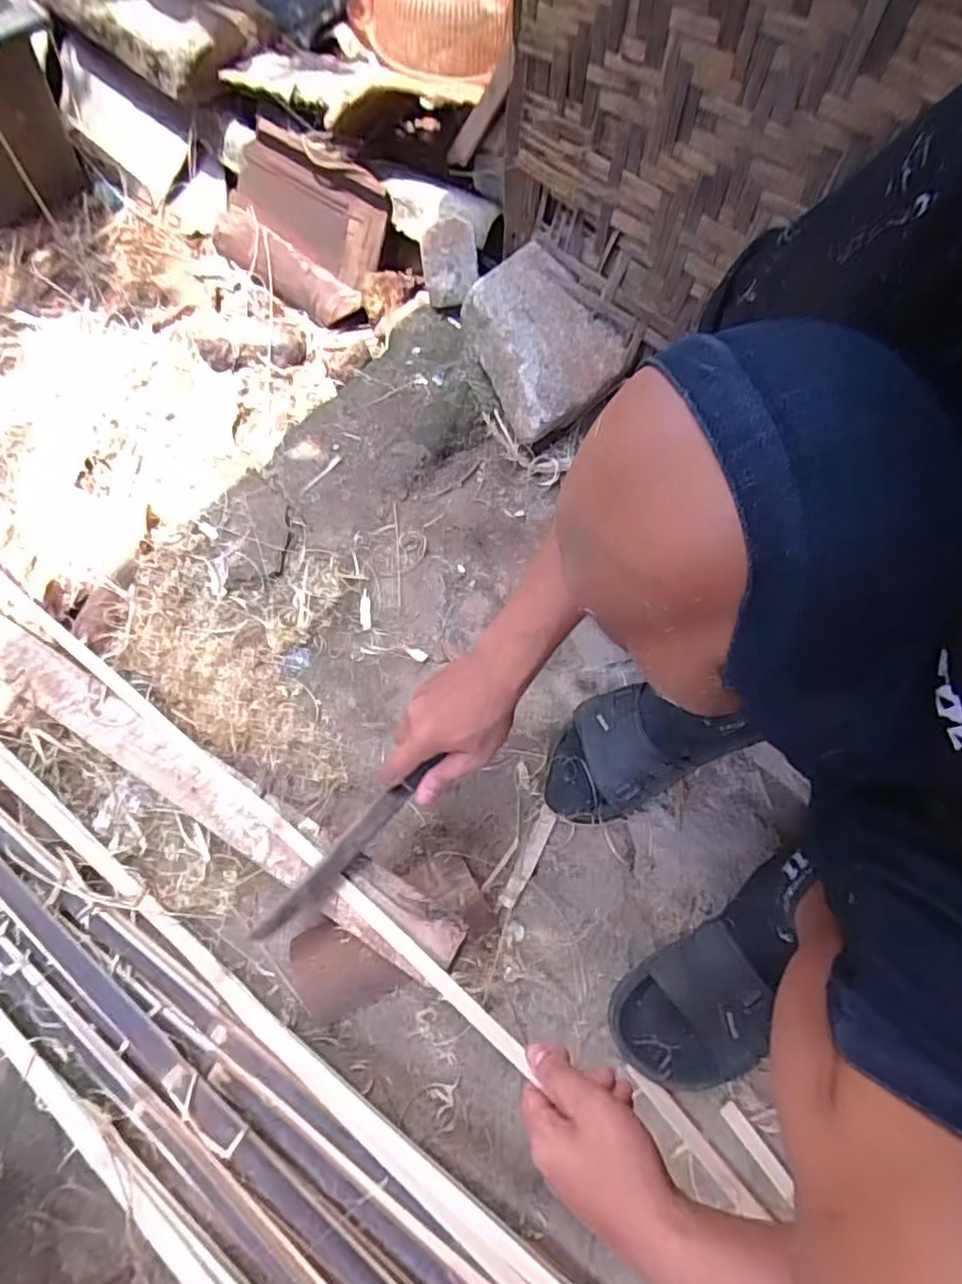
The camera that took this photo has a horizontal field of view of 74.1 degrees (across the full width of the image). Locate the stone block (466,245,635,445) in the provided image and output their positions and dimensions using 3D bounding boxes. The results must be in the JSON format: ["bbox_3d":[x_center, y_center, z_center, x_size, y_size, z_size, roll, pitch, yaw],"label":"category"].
[{"bbox_3d":[0.089,-0.386,0.811,0.177,0.072,0.217,-25,89,-11],"label":"stone block"}]

